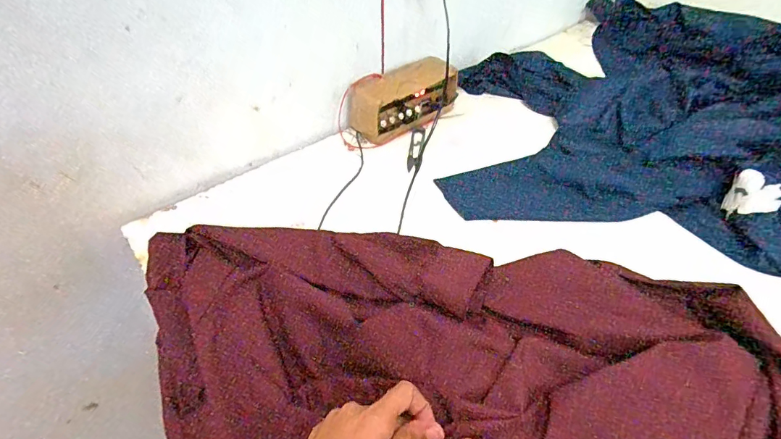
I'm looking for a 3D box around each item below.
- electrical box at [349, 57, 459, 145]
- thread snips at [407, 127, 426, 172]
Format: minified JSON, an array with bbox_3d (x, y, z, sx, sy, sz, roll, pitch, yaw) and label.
[{"bbox_3d":[0.024,-0.204,0.720,0.192,0.081,0.082,-29,51,-24],"label":"electrical box"},{"bbox_3d":[0.042,-0.116,0.688,0.022,0.008,0.109,4,46,7],"label":"thread snips"}]

